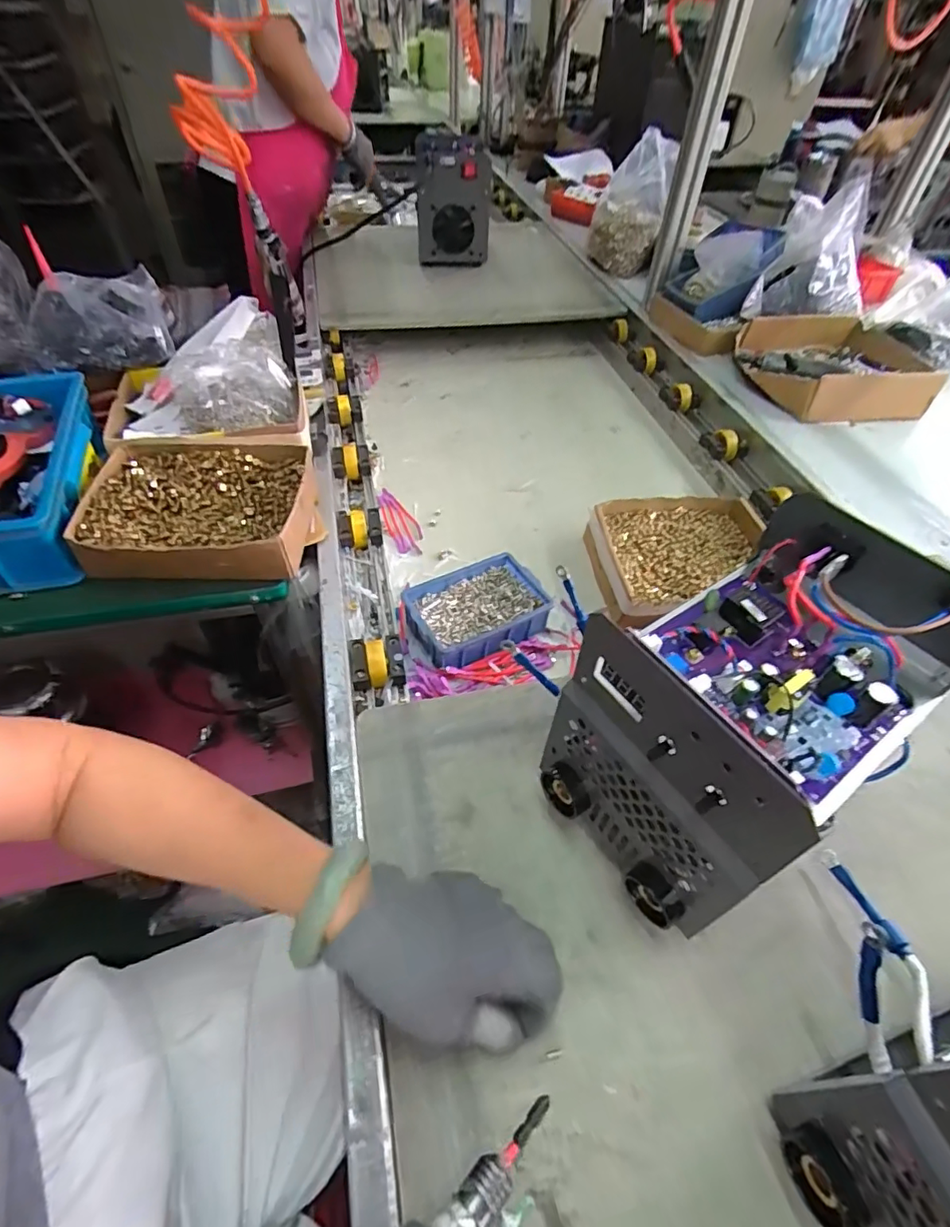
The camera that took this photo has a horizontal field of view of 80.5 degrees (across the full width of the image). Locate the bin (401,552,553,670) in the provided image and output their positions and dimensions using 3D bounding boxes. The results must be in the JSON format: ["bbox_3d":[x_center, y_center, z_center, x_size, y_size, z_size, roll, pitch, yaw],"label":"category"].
[{"bbox_3d":[0.004,-0.002,0.626,0.149,0.042,0.107,-24,54,-22],"label":"bin"}]

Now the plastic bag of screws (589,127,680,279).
[{"bbox_3d":[0.338,-0.862,1.207,0.144,0.139,0.246,21,90,18],"label":"plastic bag of screws"}]

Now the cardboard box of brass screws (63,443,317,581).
[{"bbox_3d":[-0.292,-0.110,0.599,0.220,0.056,0.177,0,49,-3],"label":"cardboard box of brass screws"}]

